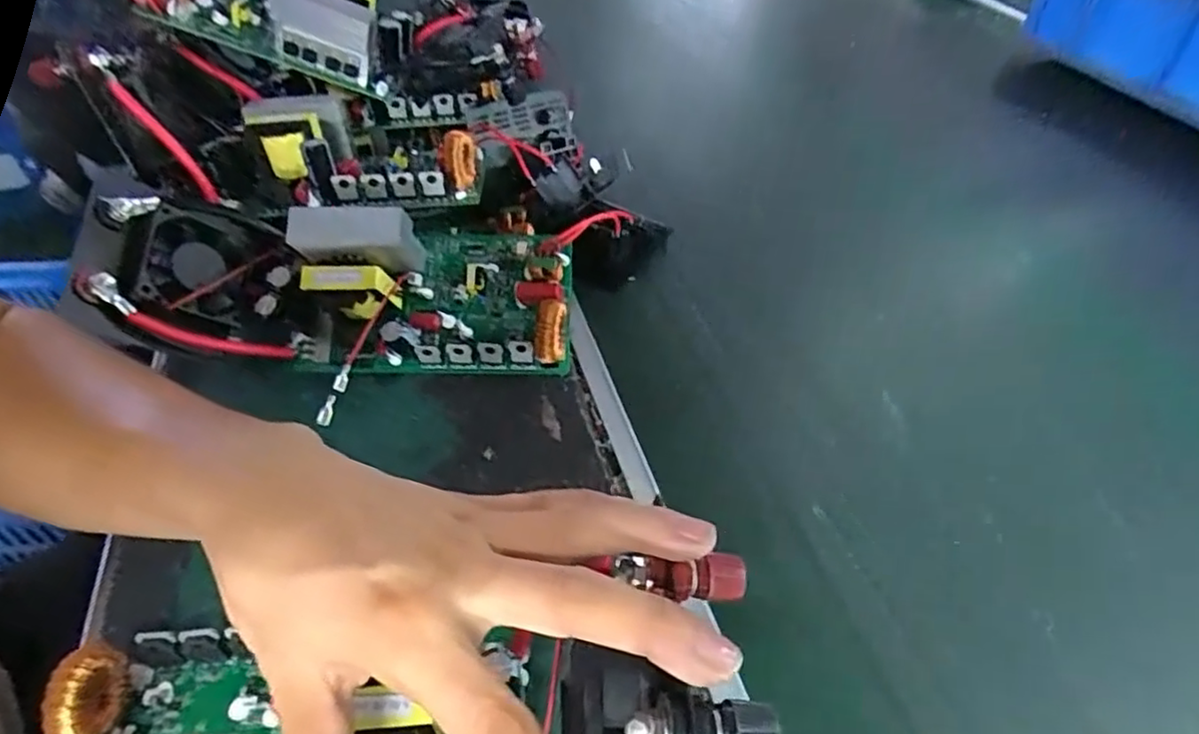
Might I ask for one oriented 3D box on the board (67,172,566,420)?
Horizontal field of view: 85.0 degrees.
[{"bbox_3d":[-0.158,-0.054,0.415,0.276,0.094,0.103,-2,45,-4],"label":"board"}]

